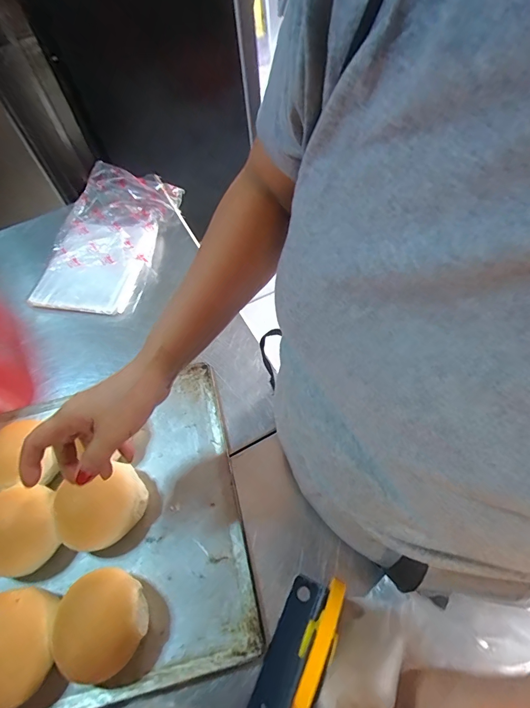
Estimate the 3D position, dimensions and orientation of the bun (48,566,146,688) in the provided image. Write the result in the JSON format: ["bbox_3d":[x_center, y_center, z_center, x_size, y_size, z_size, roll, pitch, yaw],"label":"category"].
[{"bbox_3d":[-0.153,0.248,0.356,0.075,0.057,0.087,-36,63,-17],"label":"bun"}]

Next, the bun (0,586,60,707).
[{"bbox_3d":[-0.239,0.272,0.351,0.078,0.051,0.090,-2,58,3],"label":"bun"}]

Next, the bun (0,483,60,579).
[{"bbox_3d":[-0.261,0.189,0.408,0.073,0.048,0.088,-14,58,-5],"label":"bun"}]

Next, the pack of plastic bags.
[{"bbox_3d":[-0.271,-0.202,0.652,0.188,0.032,0.293,9,65,5],"label":"pack of plastic bags"}]

